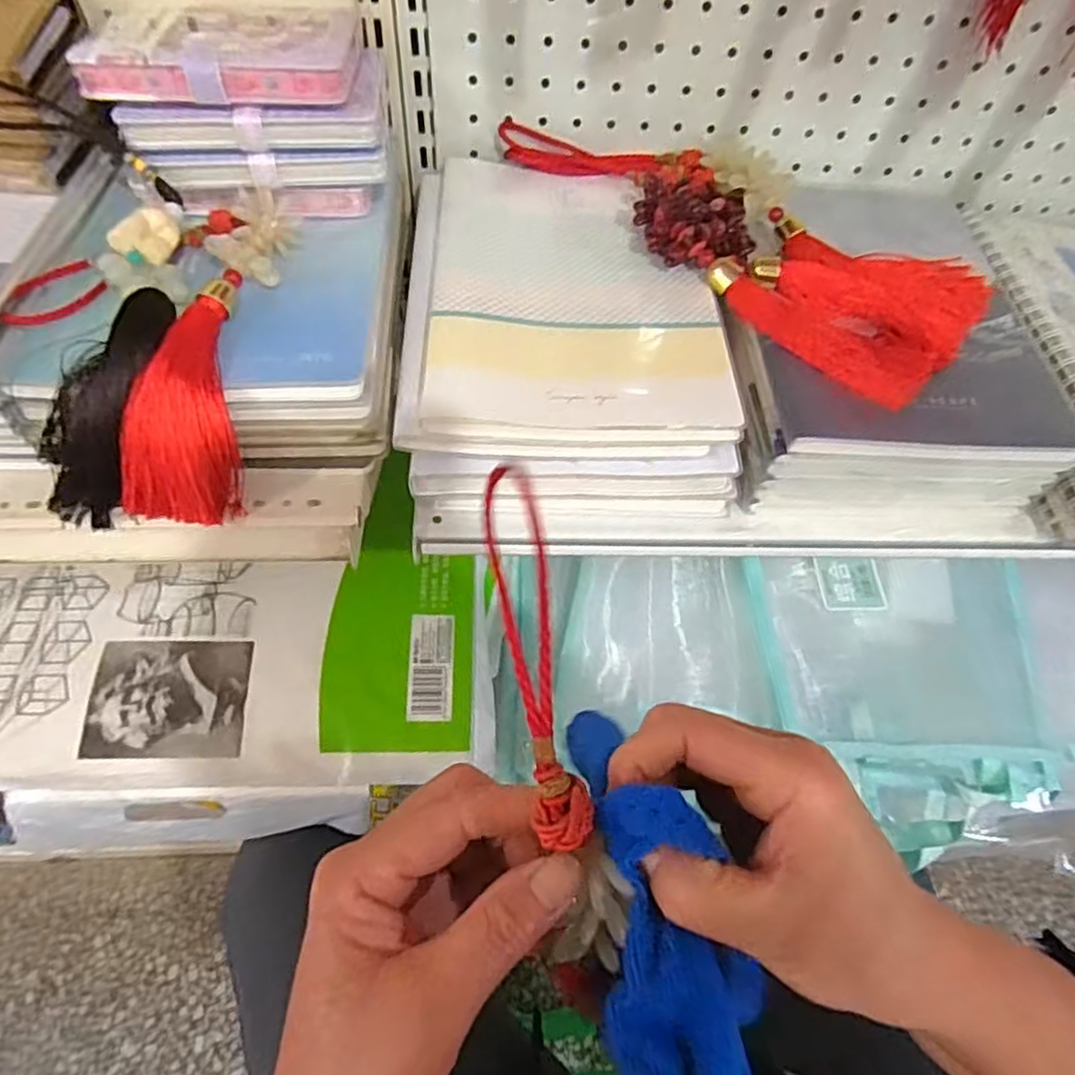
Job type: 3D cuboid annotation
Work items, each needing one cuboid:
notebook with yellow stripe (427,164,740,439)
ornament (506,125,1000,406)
[{"bbox_3d":[0.023,-0.163,0.434,0.175,0.020,0.242,2,56,-4],"label":"notebook with yellow stripe"},{"bbox_3d":[0.143,-0.224,0.462,0.172,0.034,0.332,-38,67,-26],"label":"ornament"}]

